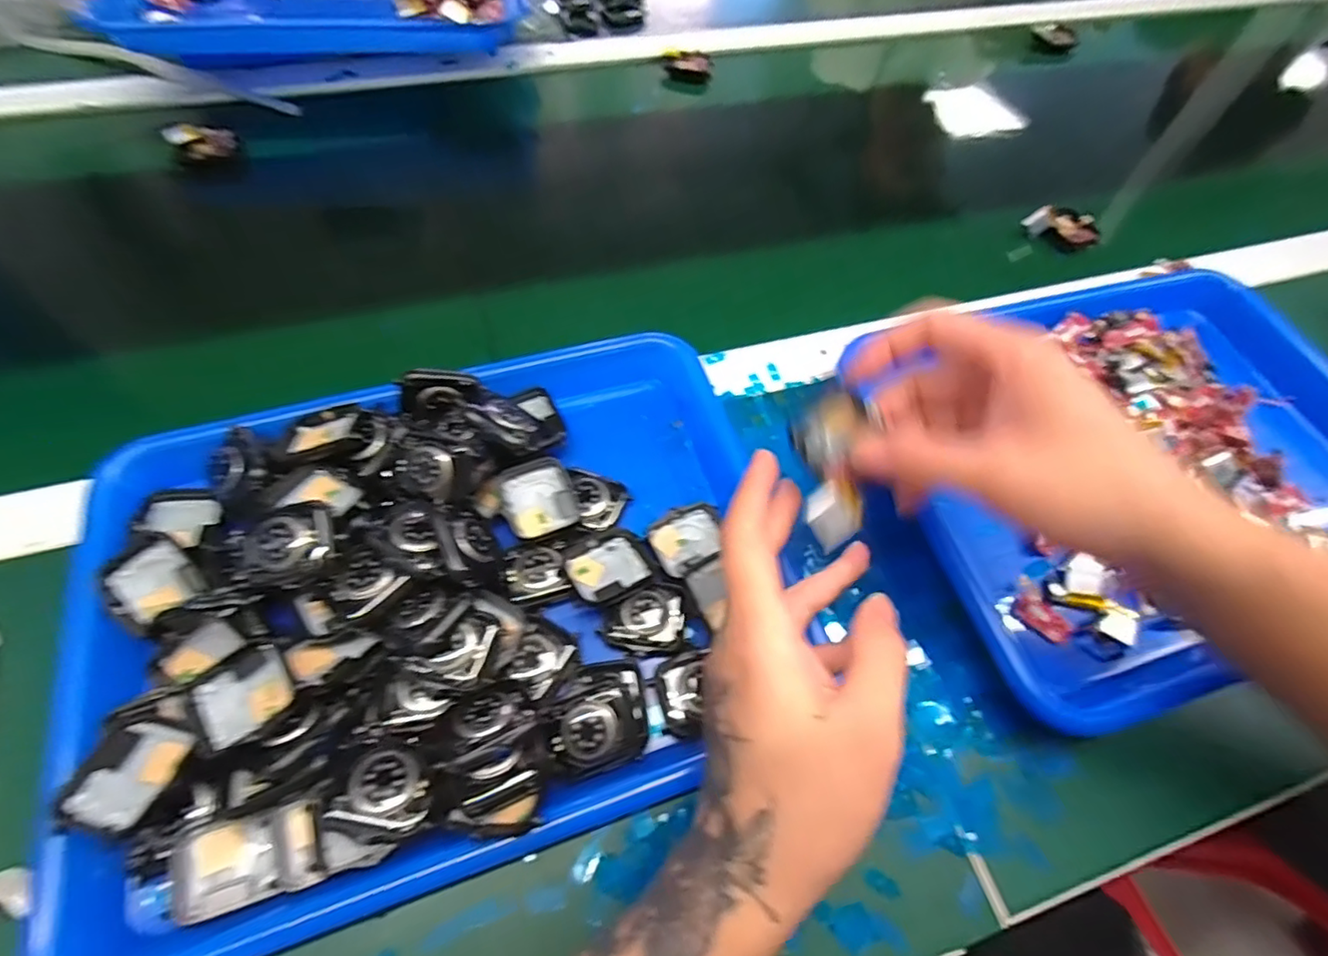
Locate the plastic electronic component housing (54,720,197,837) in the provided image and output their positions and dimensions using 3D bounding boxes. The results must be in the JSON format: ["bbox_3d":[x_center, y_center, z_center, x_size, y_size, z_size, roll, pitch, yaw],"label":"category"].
[{"bbox_3d":[-0.218,0.120,0.239,0.035,0.010,0.040,10,61,2],"label":"plastic electronic component housing"}]

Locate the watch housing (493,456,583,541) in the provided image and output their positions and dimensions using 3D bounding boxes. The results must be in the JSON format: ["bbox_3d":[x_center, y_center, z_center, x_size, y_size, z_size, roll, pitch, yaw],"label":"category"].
[{"bbox_3d":[-0.070,0.010,0.324,0.038,0.010,0.043,-23,65,-15],"label":"watch housing"}]

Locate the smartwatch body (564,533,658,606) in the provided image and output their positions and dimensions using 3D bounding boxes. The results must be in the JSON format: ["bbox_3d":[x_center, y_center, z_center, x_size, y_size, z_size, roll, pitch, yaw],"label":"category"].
[{"bbox_3d":[-0.029,0.047,0.311,0.041,0.009,0.036,-26,66,-17],"label":"smartwatch body"}]

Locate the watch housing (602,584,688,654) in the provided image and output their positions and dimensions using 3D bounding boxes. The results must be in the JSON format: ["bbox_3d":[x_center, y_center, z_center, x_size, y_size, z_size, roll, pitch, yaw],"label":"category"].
[{"bbox_3d":[-0.009,0.071,0.303,0.042,0.007,0.034,-1,61,-4],"label":"watch housing"}]

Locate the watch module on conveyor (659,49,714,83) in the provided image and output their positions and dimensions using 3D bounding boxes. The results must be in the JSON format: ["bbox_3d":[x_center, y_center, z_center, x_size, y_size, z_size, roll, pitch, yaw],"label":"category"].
[{"bbox_3d":[0.023,-0.424,0.602,0.052,0.015,0.024,1,61,-3],"label":"watch module on conveyor"}]

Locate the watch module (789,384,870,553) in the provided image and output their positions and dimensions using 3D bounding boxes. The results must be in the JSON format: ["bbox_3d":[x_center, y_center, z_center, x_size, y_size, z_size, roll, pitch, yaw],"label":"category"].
[{"bbox_3d":[0.073,-0.005,0.260,0.030,0.012,0.070,0,80,-4],"label":"watch module"}]

